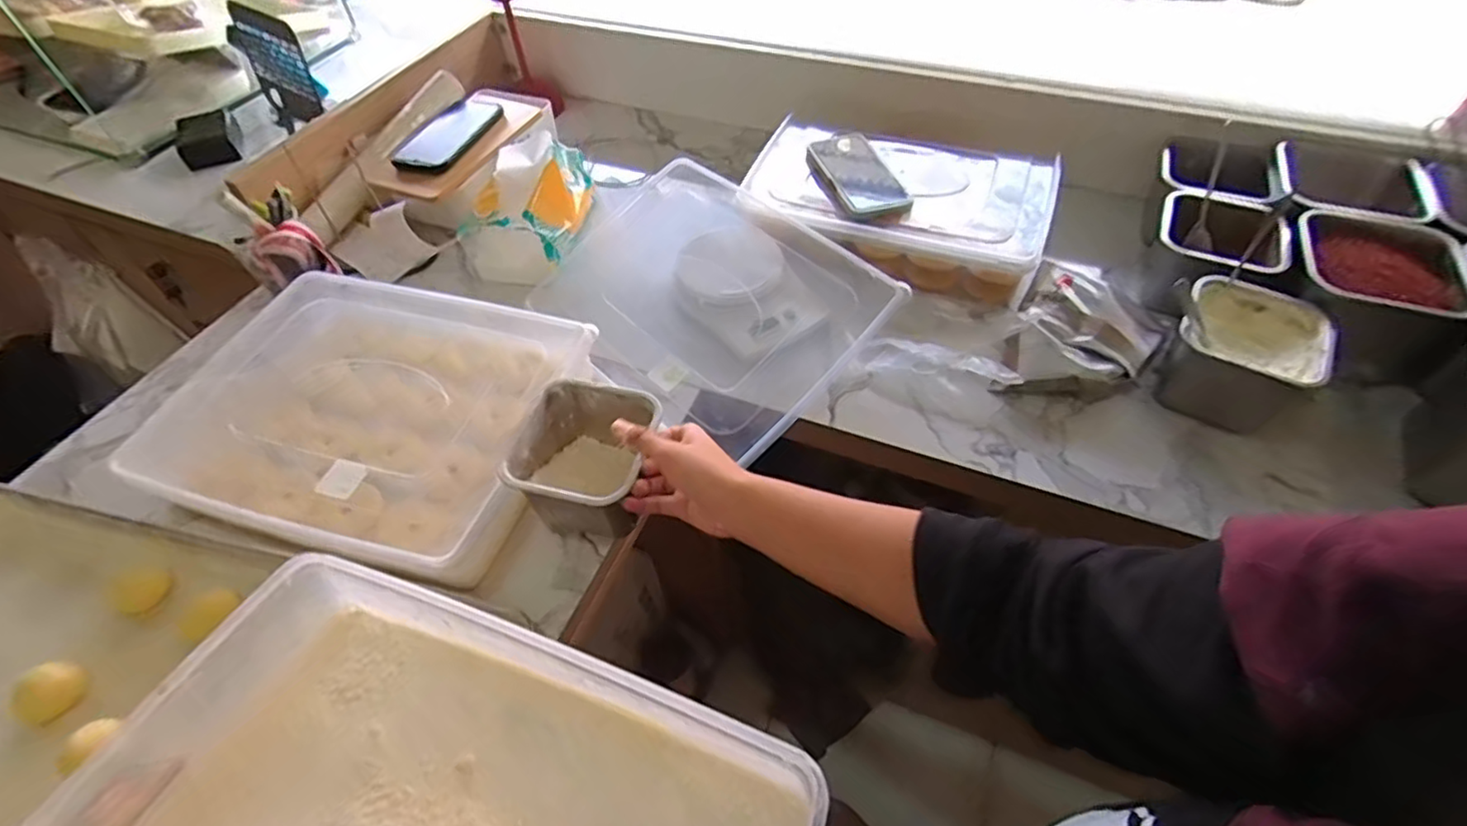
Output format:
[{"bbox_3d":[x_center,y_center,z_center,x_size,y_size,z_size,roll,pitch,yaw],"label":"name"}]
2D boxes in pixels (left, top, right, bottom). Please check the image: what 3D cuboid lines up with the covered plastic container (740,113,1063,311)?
[{"bbox_3d":[0.209,-0.273,0.849,0.372,0.079,0.242,15,54,14],"label":"covered plastic container"}]

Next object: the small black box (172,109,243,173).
[{"bbox_3d":[-0.842,-0.439,1.047,0.081,0.058,0.095,-18,48,-16],"label":"small black box"}]

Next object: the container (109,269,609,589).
[{"bbox_3d":[-0.349,-0.002,0.641,0.380,0.071,0.286,11,53,11],"label":"container"}]

